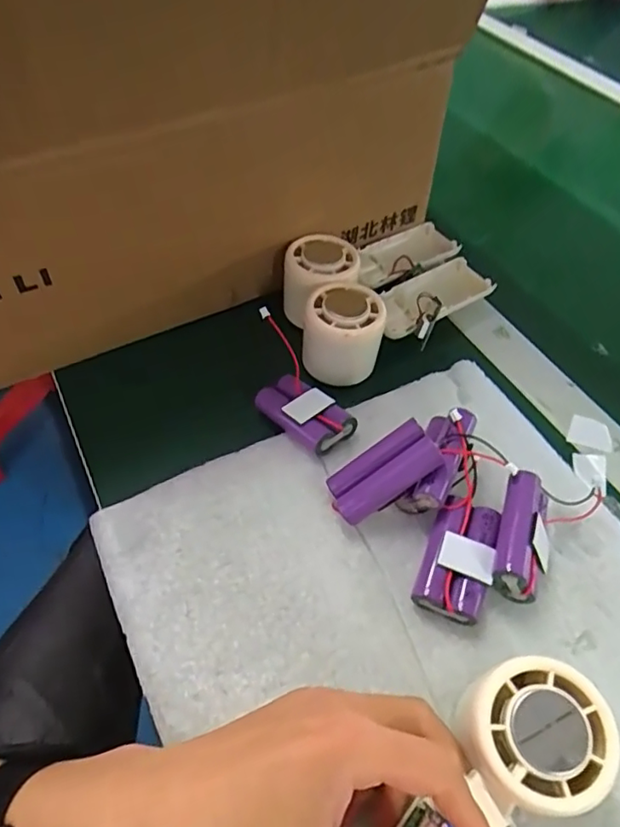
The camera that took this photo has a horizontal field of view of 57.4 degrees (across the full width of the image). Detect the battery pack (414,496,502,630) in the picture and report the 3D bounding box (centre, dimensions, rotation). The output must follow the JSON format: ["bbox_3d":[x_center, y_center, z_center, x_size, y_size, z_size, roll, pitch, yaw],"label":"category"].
[{"bbox_3d":[0.083,0.080,0.316,0.036,0.020,0.064,19,53,12],"label":"battery pack"}]

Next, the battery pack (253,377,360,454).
[{"bbox_3d":[-0.004,0.000,0.375,0.034,0.020,0.064,-37,62,-27],"label":"battery pack"}]

